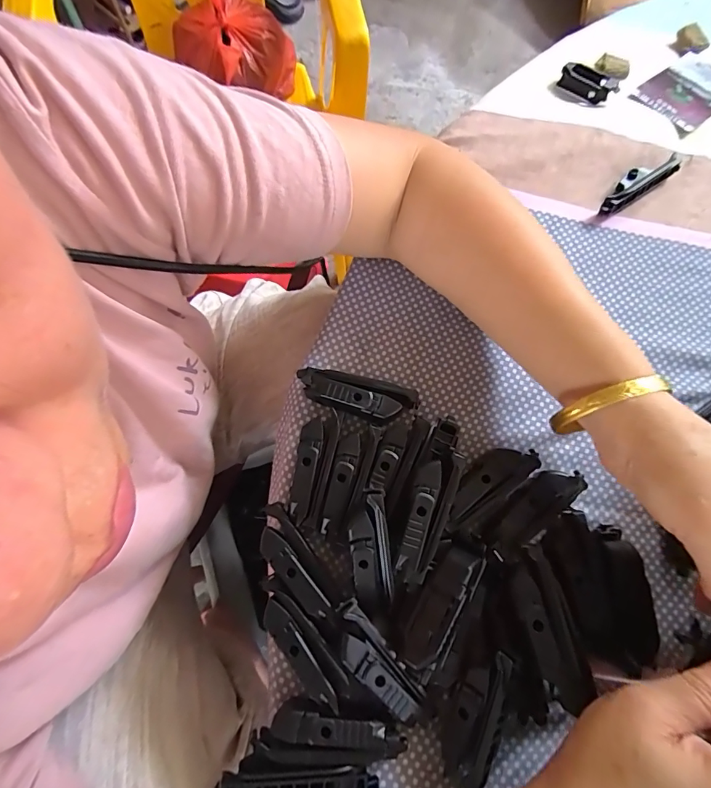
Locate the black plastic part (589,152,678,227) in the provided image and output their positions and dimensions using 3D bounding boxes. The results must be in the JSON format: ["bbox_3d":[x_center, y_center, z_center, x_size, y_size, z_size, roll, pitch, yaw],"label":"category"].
[{"bbox_3d":[0.215,-0.161,0.328,0.080,0.020,0.019,-33,76,-10],"label":"black plastic part"}]

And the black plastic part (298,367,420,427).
[{"bbox_3d":[0.000,0.003,0.280,0.078,0.023,0.028,14,74,4],"label":"black plastic part"}]

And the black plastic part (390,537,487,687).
[{"bbox_3d":[0.046,0.110,0.225,0.024,0.019,0.072,33,76,9],"label":"black plastic part"}]

